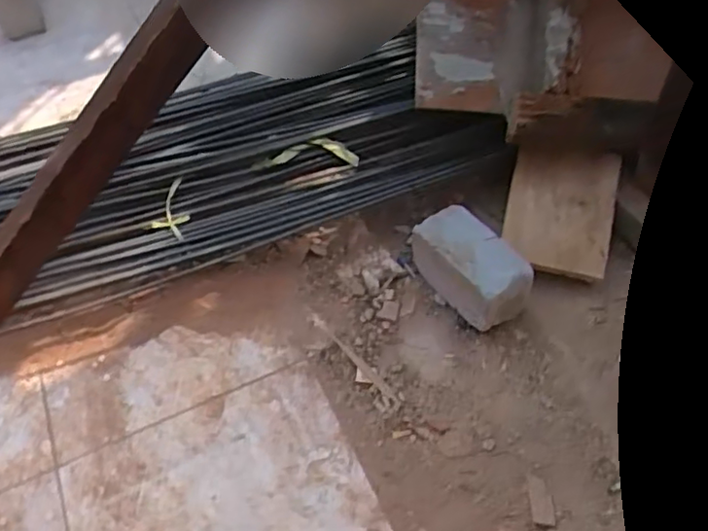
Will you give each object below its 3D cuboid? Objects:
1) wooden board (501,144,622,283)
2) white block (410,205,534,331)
[{"bbox_3d":[0.355,-0.093,1.085,0.176,0.022,0.227,11,73,6],"label":"wooden board"},{"bbox_3d":[0.189,-0.003,1.033,0.115,0.105,0.197,-28,54,-17],"label":"white block"}]

